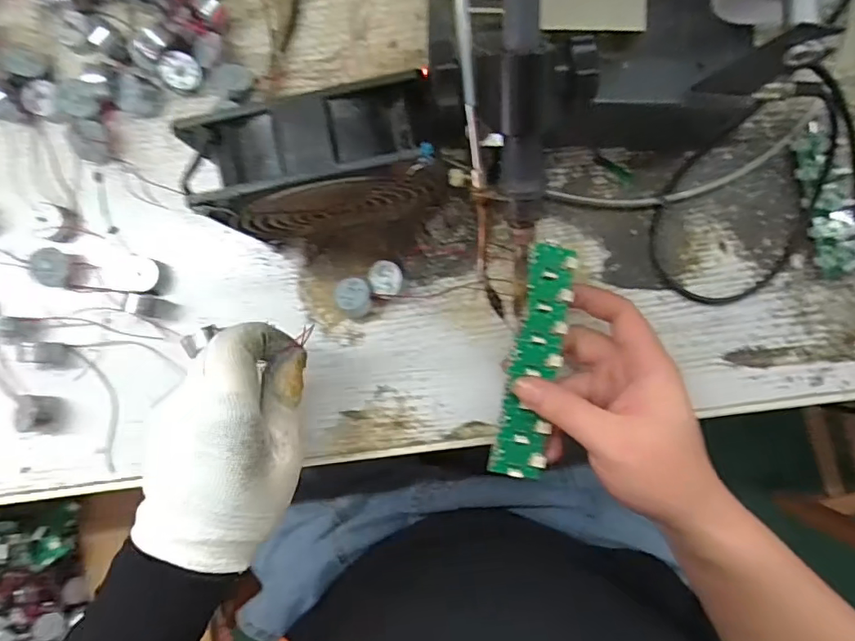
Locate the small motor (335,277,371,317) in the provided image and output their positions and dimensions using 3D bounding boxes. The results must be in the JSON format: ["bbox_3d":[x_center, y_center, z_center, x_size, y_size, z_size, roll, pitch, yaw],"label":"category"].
[{"bbox_3d":[-0.048,-0.015,0.346,0.022,0.020,0.025,-2,90,0],"label":"small motor"}]

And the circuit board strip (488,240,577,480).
[{"bbox_3d":[0.065,0.023,0.312,0.029,0.006,0.139,12,86,0],"label":"circuit board strip"}]

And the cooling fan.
[{"bbox_3d":[-0.056,-0.080,0.296,0.121,0.119,0.050,-10,90,0],"label":"cooling fan"}]

